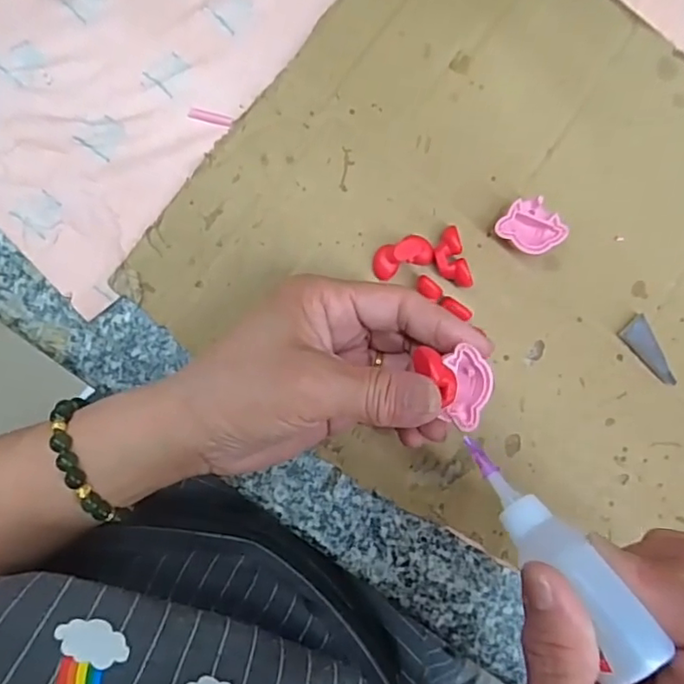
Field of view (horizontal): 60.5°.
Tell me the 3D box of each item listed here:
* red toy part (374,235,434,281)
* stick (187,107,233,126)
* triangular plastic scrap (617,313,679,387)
[{"bbox_3d":[0.030,-0.043,0.289,0.031,0.011,0.016,-21,92,-9],"label":"red toy part"},{"bbox_3d":[-0.064,-0.109,0.283,0.021,0.004,0.005,10,87,-9],"label":"stick"},{"bbox_3d":[0.167,0.005,0.314,0.017,0.008,0.040,-43,95,-8],"label":"triangular plastic scrap"}]

